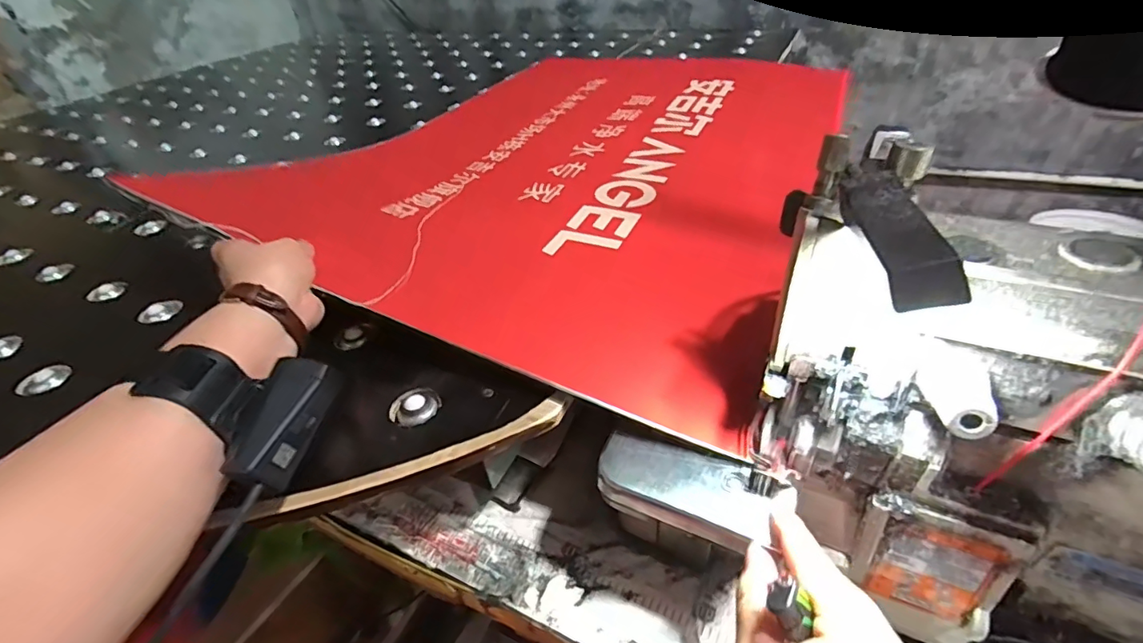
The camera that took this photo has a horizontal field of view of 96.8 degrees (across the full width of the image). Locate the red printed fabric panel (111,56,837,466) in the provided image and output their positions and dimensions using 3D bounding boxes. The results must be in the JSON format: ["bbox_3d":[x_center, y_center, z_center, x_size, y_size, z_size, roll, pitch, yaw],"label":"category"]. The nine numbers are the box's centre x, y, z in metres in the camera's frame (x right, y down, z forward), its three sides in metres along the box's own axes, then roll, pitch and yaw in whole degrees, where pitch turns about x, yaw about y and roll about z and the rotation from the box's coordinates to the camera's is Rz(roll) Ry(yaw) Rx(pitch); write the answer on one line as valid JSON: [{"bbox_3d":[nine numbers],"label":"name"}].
[{"bbox_3d":[0.015,-0.248,0.668,0.585,0.110,0.819,15,44,21],"label":"red printed fabric panel"}]

